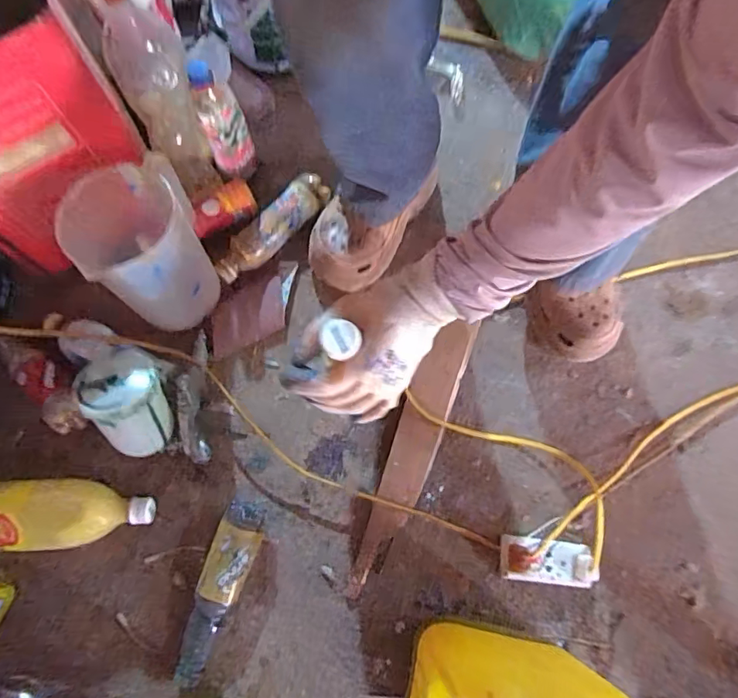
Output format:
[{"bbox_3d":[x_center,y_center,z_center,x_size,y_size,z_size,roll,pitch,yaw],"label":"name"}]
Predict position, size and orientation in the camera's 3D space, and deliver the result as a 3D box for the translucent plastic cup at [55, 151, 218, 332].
[{"bbox_3d":[-0.285,-0.128,0.674,0.136,0.198,0.171,-26,75,-8],"label":"translucent plastic cup"}]

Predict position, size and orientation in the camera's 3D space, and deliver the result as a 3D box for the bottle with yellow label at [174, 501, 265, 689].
[{"bbox_3d":[-0.179,0.292,0.617,0.054,0.058,0.207,17,74,4],"label":"bottle with yellow label"}]

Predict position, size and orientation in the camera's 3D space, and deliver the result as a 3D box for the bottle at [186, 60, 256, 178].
[{"bbox_3d":[-0.209,-0.318,0.730,0.060,0.185,0.045,-21,74,-7],"label":"bottle"}]

